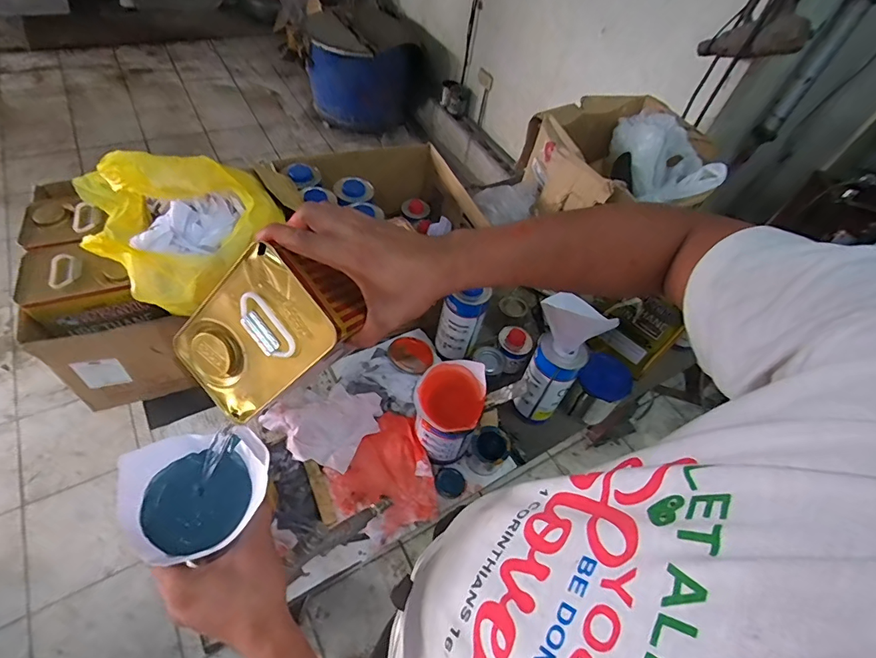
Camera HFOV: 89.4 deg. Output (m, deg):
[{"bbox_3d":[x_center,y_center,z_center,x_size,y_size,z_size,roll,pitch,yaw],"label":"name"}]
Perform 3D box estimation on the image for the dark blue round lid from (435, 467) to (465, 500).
[{"bbox_3d":[0.022,0.273,0.783,0.051,0.018,0.054,5,53,-7],"label":"dark blue round lid"}]

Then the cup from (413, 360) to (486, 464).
[{"bbox_3d":[0.015,0.141,0.762,0.110,0.141,0.124,20,52,5],"label":"cup"}]

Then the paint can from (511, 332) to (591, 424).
[{"bbox_3d":[0.201,0.098,0.820,0.084,0.187,0.075,28,53,11],"label":"paint can"}]

